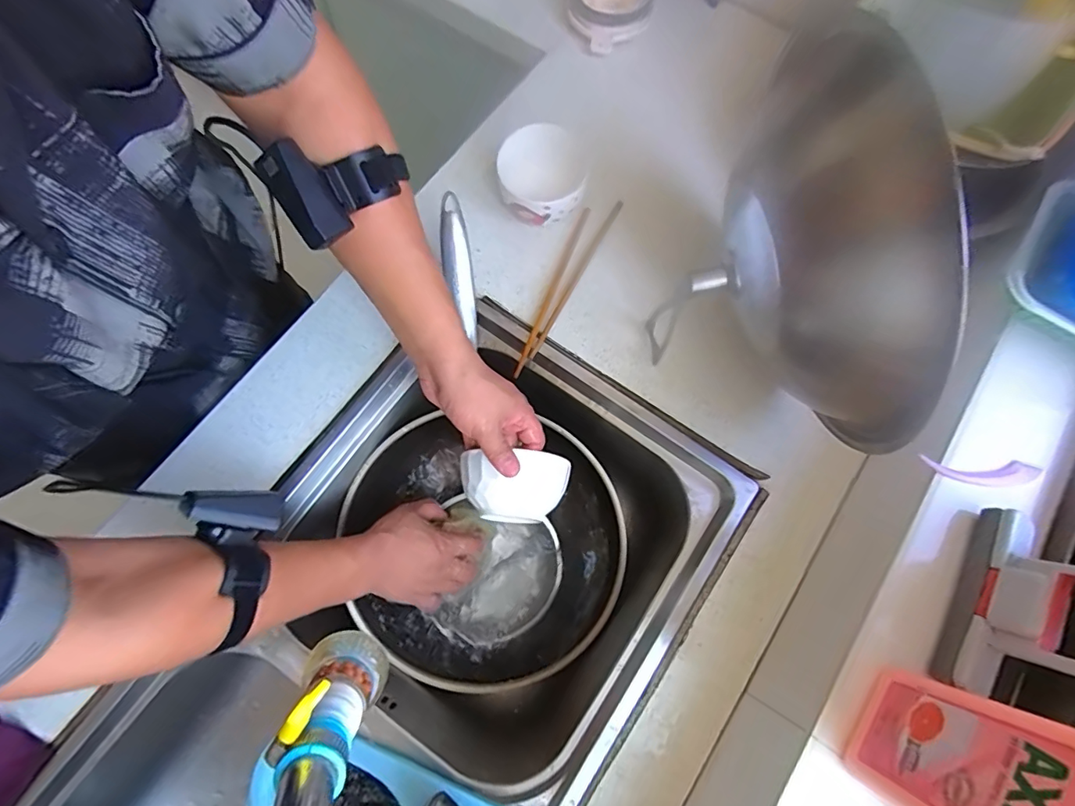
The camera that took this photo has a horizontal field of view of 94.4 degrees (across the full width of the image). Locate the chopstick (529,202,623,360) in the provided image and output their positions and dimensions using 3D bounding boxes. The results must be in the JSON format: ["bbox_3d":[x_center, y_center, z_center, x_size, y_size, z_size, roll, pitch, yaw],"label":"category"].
[{"bbox_3d":[0.045,-0.146,0.574,0.009,0.011,0.221,28,75,7],"label":"chopstick"}]

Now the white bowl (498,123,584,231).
[{"bbox_3d":[0.004,-0.255,0.579,0.096,0.069,0.101,0,73,-1],"label":"white bowl"}]

